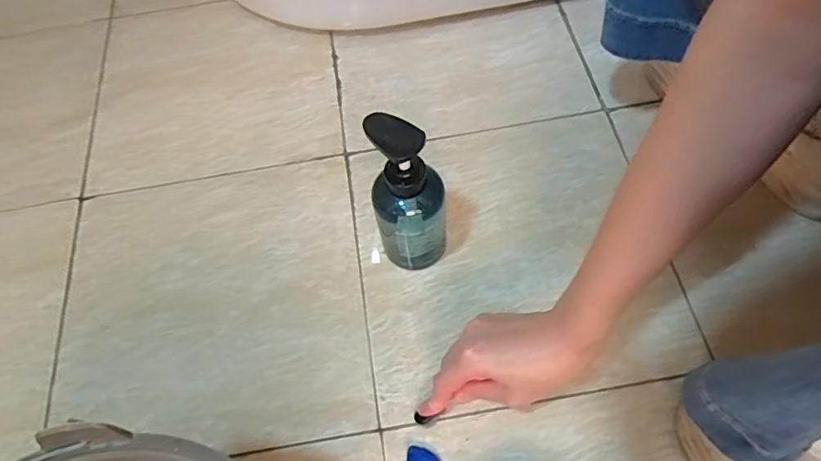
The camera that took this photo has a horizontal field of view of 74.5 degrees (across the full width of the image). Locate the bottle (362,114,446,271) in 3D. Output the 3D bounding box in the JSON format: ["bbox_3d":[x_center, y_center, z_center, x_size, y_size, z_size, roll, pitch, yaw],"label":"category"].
[{"bbox_3d":[-0.001,-0.024,0.472,0.059,0.166,0.056,-5,61,2],"label":"bottle"}]

